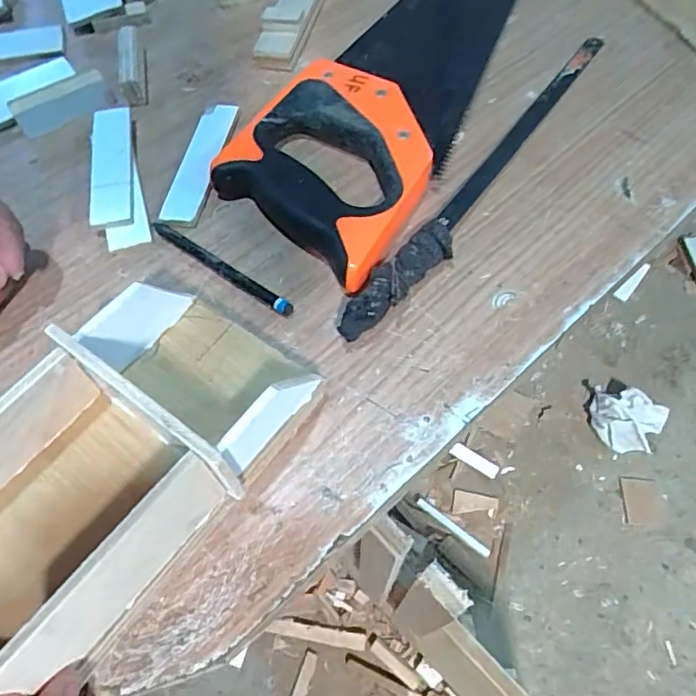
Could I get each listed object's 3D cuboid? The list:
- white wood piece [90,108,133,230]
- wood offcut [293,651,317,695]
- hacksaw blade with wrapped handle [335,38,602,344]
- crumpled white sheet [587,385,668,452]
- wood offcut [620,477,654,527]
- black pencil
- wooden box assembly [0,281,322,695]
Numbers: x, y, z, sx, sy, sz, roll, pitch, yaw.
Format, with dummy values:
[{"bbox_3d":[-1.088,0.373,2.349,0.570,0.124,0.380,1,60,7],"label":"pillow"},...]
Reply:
[{"bbox_3d":[-0.146,-0.112,0.348,0.024,0.005,0.097,-11,61,-6],"label":"white wood piece"},{"bbox_3d":[-0.071,0.515,0.850,0.021,0.005,0.101,18,62,8],"label":"wood offcut"},{"bbox_3d":[0.092,-0.113,0.343,0.023,0.021,0.309,34,65,16],"label":"hacksaw blade with wrapped handle"},{"bbox_3d":[0.519,0.135,1.037,0.141,0.060,0.115,19,62,8],"label":"crumpled white sheet"},{"bbox_3d":[0.512,0.272,0.995,0.065,0.004,0.083,6,61,1],"label":"wood offcut"},{"bbox_3d":[-0.071,-0.046,0.312,0.100,0.009,0.008,33,66,17],"label":"black pencil"},{"bbox_3d":[-0.091,0.042,0.221,0.087,0.048,0.156,29,64,14],"label":"wooden box assembly"}]

